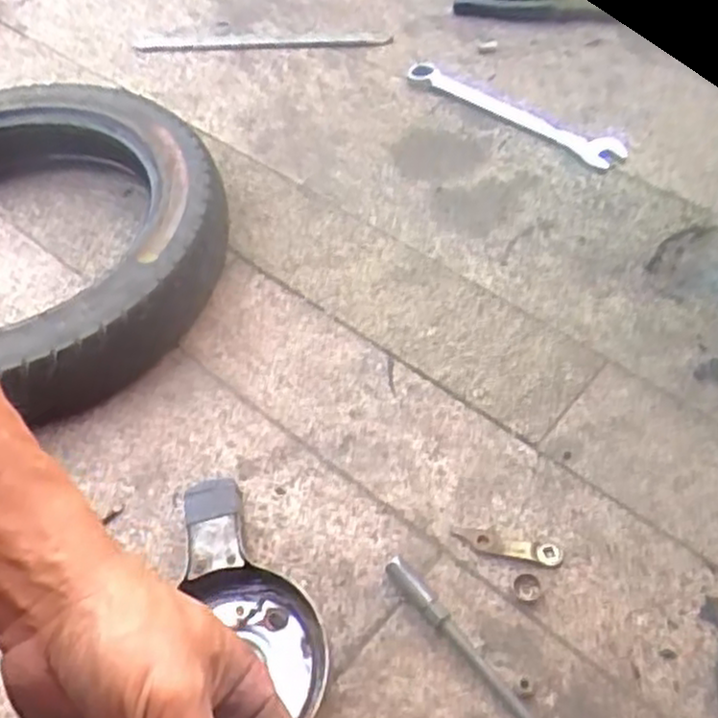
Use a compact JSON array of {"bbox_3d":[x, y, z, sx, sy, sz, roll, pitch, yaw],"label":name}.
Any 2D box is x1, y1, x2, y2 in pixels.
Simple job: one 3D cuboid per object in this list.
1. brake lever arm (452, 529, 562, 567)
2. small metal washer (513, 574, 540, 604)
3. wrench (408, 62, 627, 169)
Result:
[{"bbox_3d":[0.095,0.120,0.492,0.068,0.004,0.015,9,52,11],"label":"brake lever arm"},{"bbox_3d":[0.104,0.141,0.472,0.016,0.004,0.017,-2,51,2],"label":"small metal washer"},{"bbox_3d":[0.161,-0.267,0.809,0.260,0.013,0.047,35,61,28],"label":"wrench"}]

